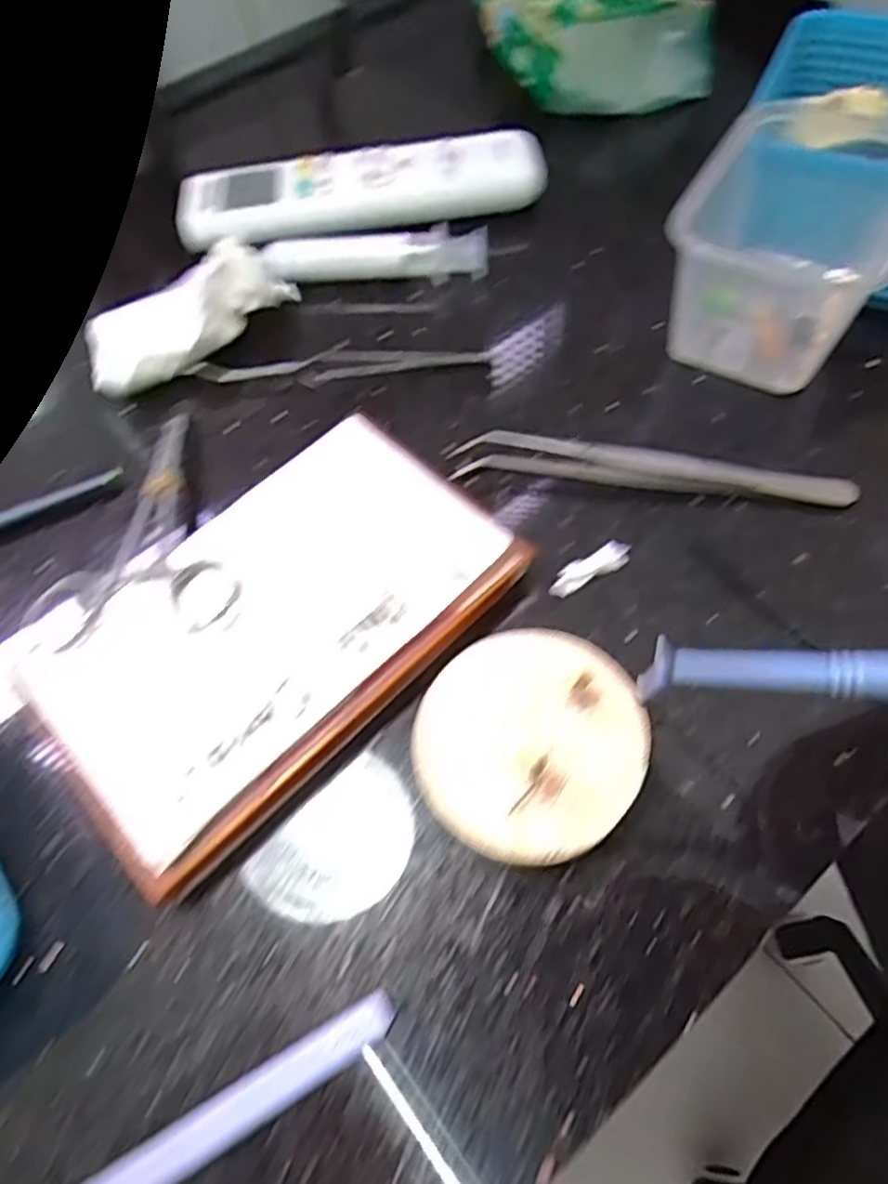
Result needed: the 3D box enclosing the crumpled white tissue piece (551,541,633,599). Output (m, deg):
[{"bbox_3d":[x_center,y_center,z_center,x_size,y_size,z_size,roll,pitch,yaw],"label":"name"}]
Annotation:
[{"bbox_3d":[0.052,-0.009,0.251,0.034,0.004,0.010,-31,62,-14],"label":"crumpled white tissue piece"}]

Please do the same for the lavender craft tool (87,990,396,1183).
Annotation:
[{"bbox_3d":[-0.076,0.145,0.174,0.141,0.005,0.011,-28,62,-12],"label":"lavender craft tool"}]

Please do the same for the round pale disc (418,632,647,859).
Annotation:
[{"bbox_3d":[0.026,0.046,0.217,0.065,0.013,0.069,-1,62,1],"label":"round pale disc"}]

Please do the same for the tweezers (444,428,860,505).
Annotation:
[{"bbox_3d":[0.077,-0.046,0.264,0.146,0.013,0.012,6,60,7],"label":"tweezers"}]

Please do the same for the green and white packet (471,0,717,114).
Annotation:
[{"bbox_3d":[0.090,-0.392,0.457,0.127,0.050,0.191,-7,59,0],"label":"green and white packet"}]

